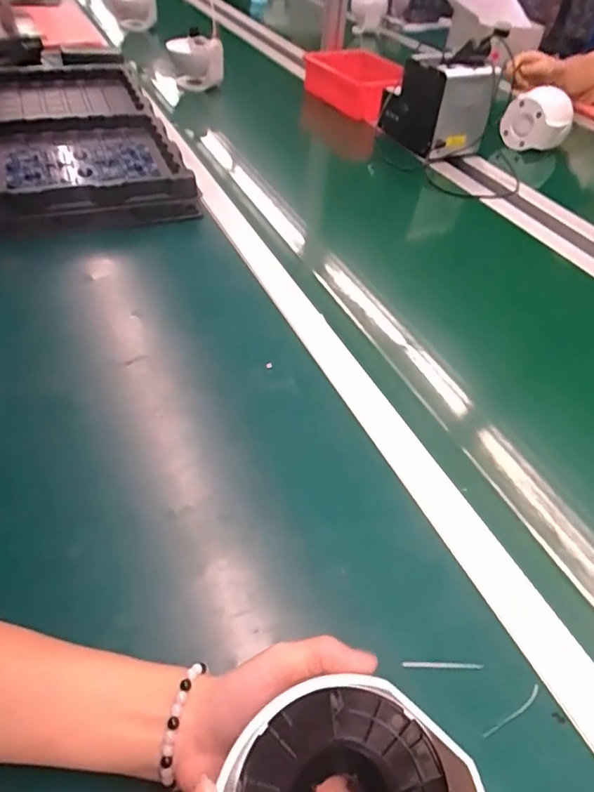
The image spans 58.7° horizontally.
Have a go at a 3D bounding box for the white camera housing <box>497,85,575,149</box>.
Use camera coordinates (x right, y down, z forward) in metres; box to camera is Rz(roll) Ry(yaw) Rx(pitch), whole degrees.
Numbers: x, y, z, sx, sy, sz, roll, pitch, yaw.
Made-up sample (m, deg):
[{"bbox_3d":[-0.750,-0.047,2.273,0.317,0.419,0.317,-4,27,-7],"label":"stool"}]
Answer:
[{"bbox_3d":[0.507,-0.578,1.114,0.130,0.094,0.095,22,47,15],"label":"white camera housing"}]

